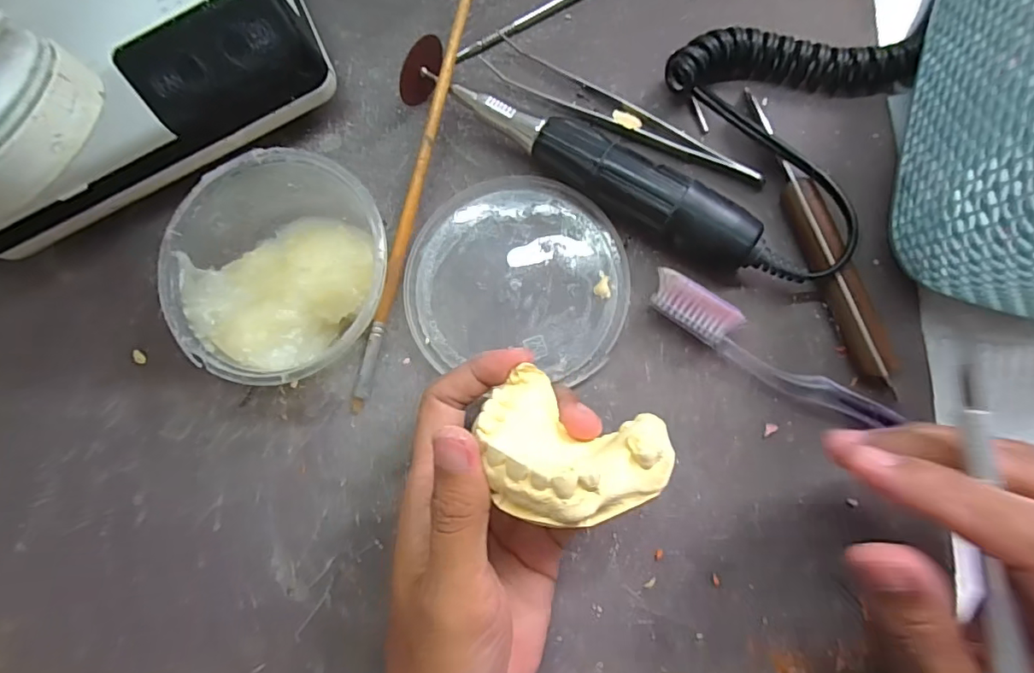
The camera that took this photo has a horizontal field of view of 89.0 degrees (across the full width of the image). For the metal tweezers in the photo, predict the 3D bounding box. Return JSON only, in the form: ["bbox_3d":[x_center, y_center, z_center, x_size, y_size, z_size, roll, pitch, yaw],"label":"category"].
[{"bbox_3d":[0.049,-0.106,0.253,0.142,0.008,0.020,31,88,9],"label":"metal tweezers"}]

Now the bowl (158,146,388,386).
[{"bbox_3d":[-0.115,-0.037,0.247,0.104,0.042,0.096,-1,83,7],"label":"bowl"}]

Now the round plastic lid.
[{"bbox_3d":[0.000,-0.030,0.251,0.102,0.006,0.092,7,84,7],"label":"round plastic lid"}]

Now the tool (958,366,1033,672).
[{"bbox_3d":[0.133,0.072,0.145,0.006,0.004,0.124,-4,84,6],"label":"tool"}]

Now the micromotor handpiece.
[{"bbox_3d":[0.026,-0.083,0.243,0.177,0.028,0.027,33,88,9],"label":"micromotor handpiece"}]

